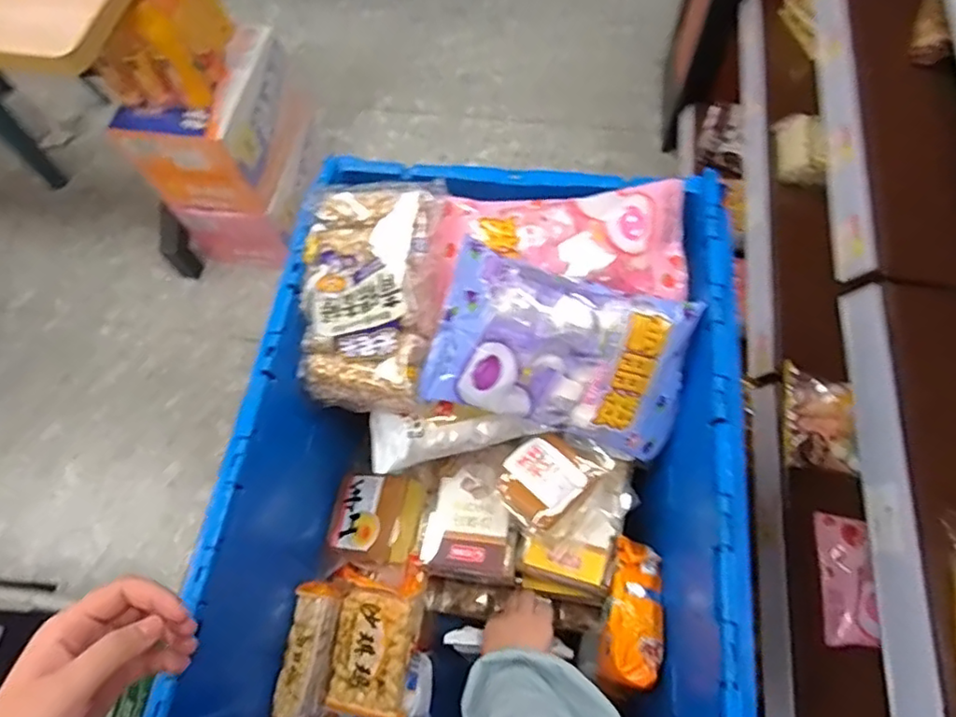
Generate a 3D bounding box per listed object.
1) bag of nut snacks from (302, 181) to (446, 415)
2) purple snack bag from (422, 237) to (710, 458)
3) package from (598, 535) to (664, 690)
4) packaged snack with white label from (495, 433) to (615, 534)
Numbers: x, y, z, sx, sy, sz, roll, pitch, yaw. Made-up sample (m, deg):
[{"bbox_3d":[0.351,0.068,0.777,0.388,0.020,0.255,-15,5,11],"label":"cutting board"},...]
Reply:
[{"bbox_3d":[-0.099,-0.056,0.572,0.126,0.054,0.209,-1,86,17],"label":"bag of nut snacks"},{"bbox_3d":[0.080,0.003,0.542,0.232,0.032,0.151,15,106,-8],"label":"purple snack bag"},{"bbox_3d":[0.142,0.225,0.539,0.051,0.032,0.120,16,67,9],"label":"package"},{"bbox_3d":[0.072,0.111,0.581,0.103,0.053,0.075,-40,70,-15],"label":"packaged snack with white label"}]

